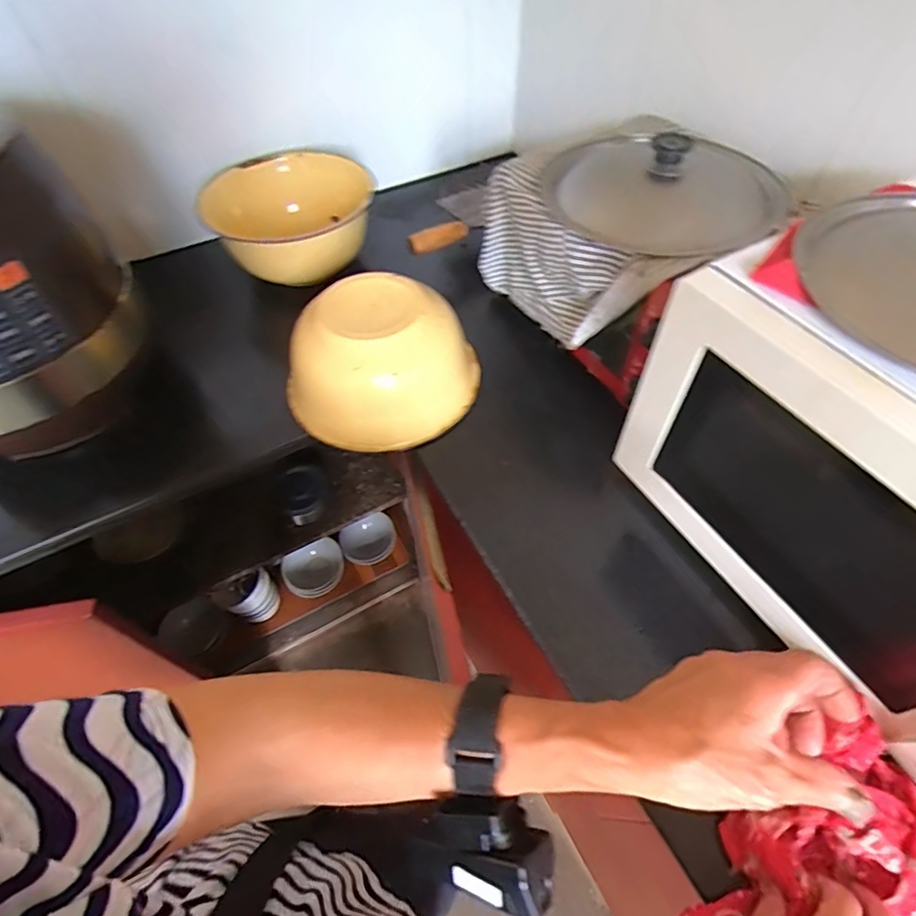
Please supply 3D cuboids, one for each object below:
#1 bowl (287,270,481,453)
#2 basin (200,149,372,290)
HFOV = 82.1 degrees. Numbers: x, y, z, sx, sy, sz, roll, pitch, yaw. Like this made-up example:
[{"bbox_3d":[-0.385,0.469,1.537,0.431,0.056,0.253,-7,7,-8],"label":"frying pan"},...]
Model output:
[{"bbox_3d":[-0.093,-0.117,0.626,0.224,0.125,0.194,5,54,4],"label":"bowl"},{"bbox_3d":[-0.256,-0.361,0.822,0.246,0.122,0.254,-5,53,-3],"label":"basin"}]

